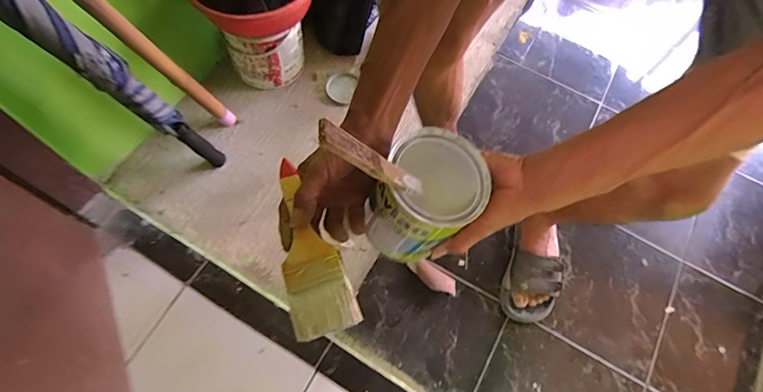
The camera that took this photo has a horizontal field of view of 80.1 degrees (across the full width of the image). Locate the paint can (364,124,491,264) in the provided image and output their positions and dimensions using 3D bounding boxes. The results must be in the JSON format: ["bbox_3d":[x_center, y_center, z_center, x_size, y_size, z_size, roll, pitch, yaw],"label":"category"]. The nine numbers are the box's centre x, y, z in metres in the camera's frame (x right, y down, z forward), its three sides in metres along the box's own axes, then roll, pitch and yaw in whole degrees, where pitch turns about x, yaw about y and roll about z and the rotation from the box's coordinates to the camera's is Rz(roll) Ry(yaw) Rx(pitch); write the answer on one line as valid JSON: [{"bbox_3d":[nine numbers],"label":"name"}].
[{"bbox_3d":[0.050,0.004,0.474,0.092,0.098,0.118,37,69,13],"label":"paint can"}]

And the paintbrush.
[{"bbox_3d":[-0.075,0.046,0.438,0.058,0.018,0.174,-17,69,-10],"label":"paintbrush"}]

